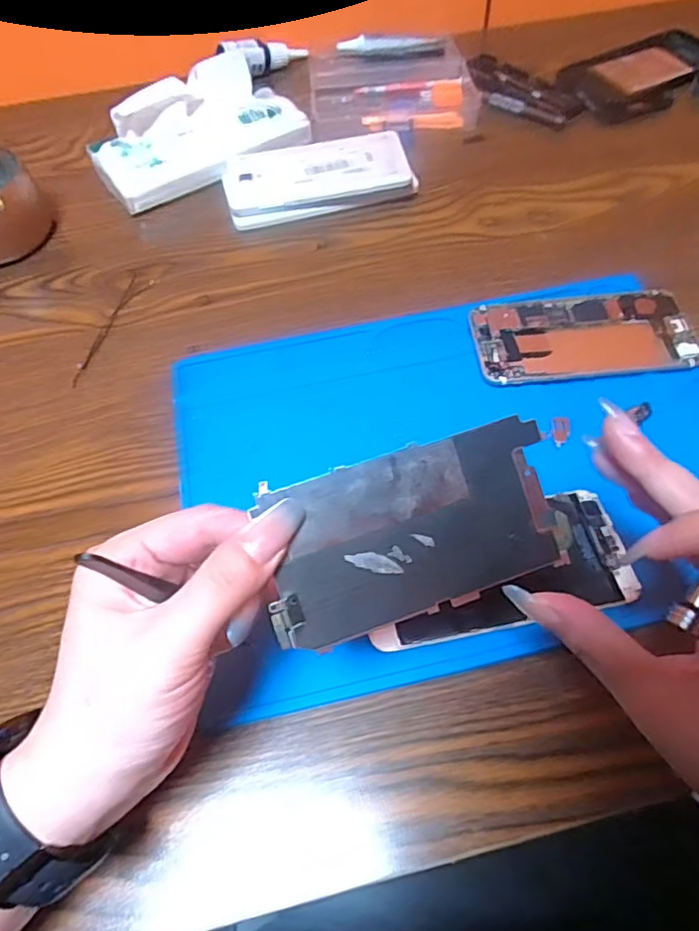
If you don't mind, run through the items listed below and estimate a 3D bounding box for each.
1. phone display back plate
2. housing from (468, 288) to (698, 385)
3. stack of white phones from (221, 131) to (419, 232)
[{"bbox_3d":[0.023,0.025,0.211,0.105,0.004,0.060,-15,90,-7],"label":"phone display back plate"},{"bbox_3d":[0.148,-0.085,0.375,0.134,0.006,0.070,-5,58,0],"label":"housing"},{"bbox_3d":[-0.026,-0.233,0.471,0.145,0.024,0.069,-12,58,-5],"label":"stack of white phones"}]

